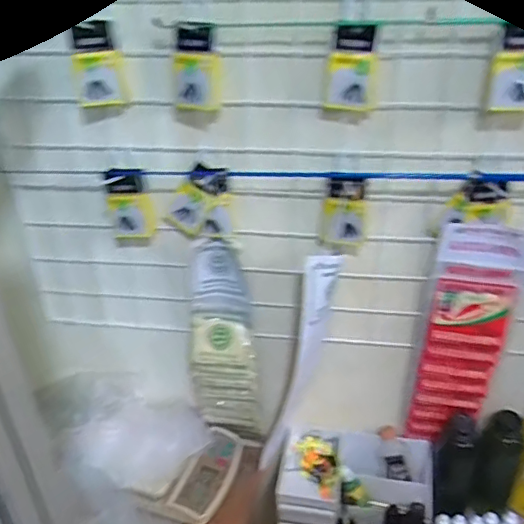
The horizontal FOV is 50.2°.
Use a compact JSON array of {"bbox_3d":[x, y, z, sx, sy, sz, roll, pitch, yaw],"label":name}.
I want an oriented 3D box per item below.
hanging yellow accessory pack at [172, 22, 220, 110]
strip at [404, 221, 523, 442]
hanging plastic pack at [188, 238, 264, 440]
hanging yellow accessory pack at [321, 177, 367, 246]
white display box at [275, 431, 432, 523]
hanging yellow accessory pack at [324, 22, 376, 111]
[{"bbox_3d":[-0.075,-0.221,0.640,0.050,0.092,0.016,1,29,4],"label":"hanging yellow accessory pack"},{"bbox_3d":[0.281,0.111,0.779,0.116,0.354,0.019,6,30,13],"label":"strip"},{"bbox_3d":[-0.059,0.128,0.834,0.100,0.335,0.067,-5,29,-6],"label":"hanging plastic pack"},{"bbox_3d":[0.104,-0.062,0.706,0.055,0.098,0.036,2,29,7],"label":"hanging yellow accessory pack"},{"bbox_3d":[0.144,0.352,0.873,0.231,0.104,0.134,3,29,8],"label":"white display box"},{"bbox_3d":[0.102,-0.222,0.638,0.054,0.091,0.017,7,30,15],"label":"hanging yellow accessory pack"}]

